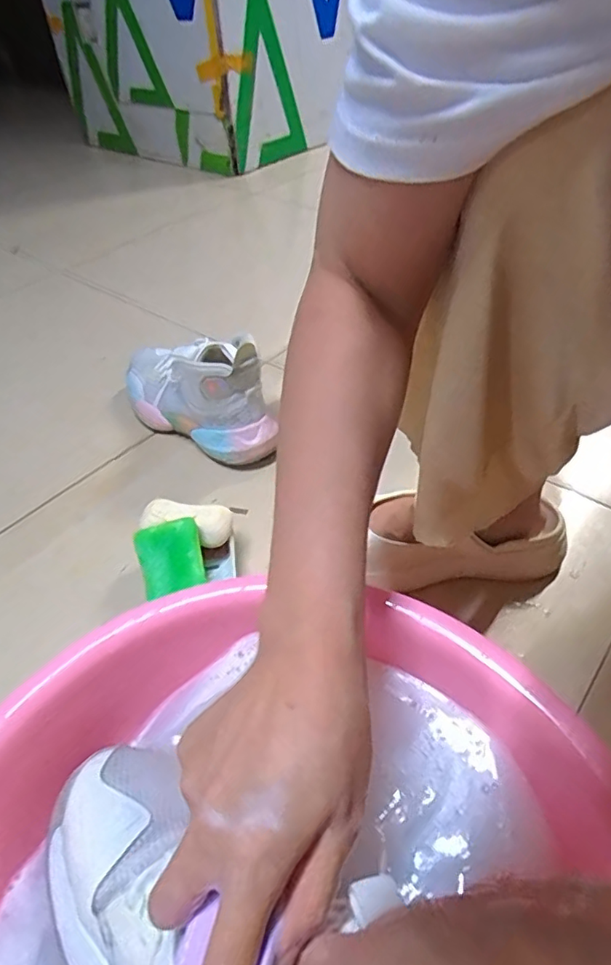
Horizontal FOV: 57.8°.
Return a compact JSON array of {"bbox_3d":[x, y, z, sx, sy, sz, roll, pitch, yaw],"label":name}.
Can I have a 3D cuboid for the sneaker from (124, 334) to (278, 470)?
[{"bbox_3d":[-0.148,-0.135,0.735,0.266,0.138,0.106,25,52,27],"label":"sneaker"}]

